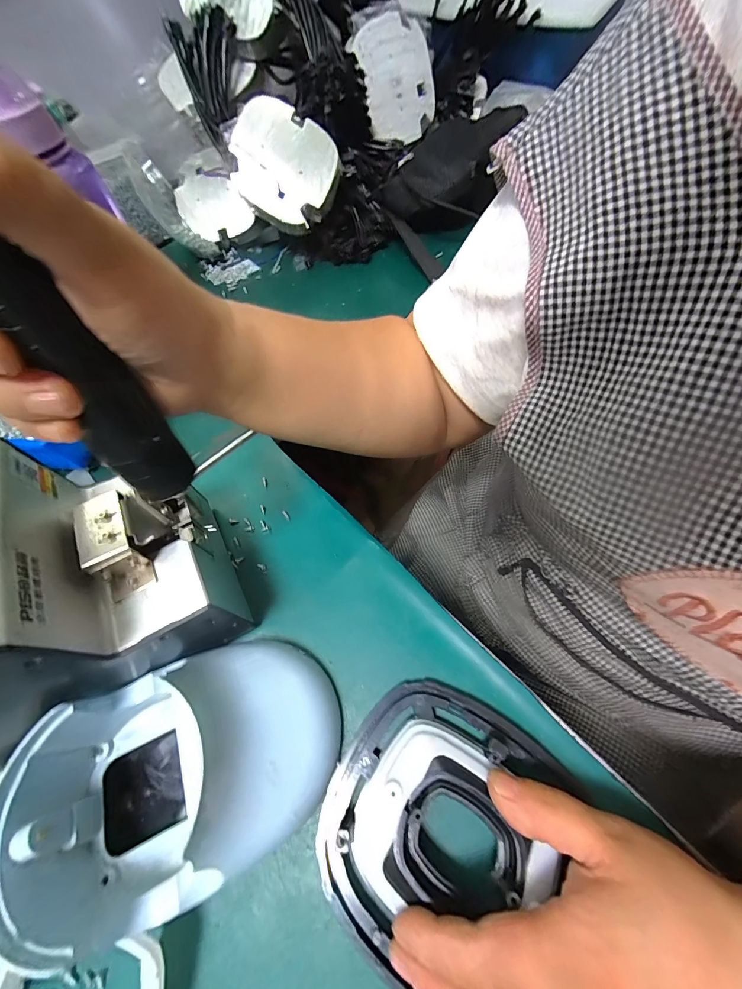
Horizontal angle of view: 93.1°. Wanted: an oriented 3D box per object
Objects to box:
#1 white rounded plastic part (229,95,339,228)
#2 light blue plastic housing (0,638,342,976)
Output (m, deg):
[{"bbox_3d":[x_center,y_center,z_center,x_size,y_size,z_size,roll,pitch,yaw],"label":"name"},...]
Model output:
[{"bbox_3d":[-0.112,-0.418,0.446,0.128,0.030,0.119,37,92,-6],"label":"white rounded plastic part"},{"bbox_3d":[-0.099,0.154,0.198,0.162,0.072,0.118,-21,62,-7],"label":"light blue plastic housing"}]

